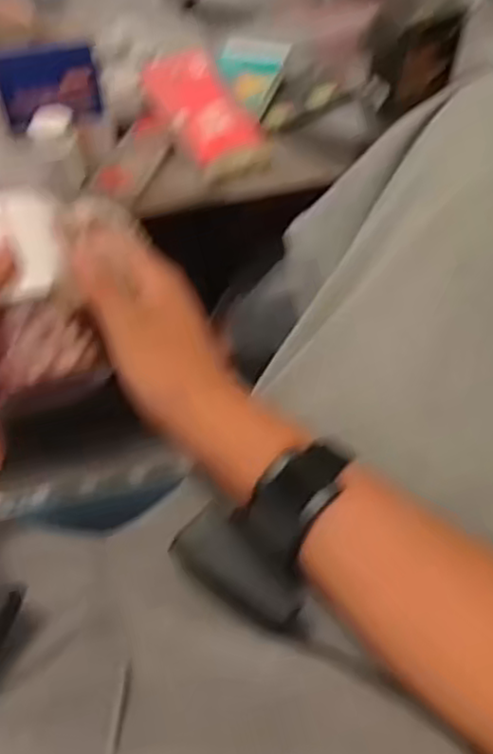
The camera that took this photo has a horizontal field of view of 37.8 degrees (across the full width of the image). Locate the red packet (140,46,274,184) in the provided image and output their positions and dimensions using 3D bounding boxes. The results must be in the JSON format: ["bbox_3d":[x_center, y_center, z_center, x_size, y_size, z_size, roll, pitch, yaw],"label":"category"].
[{"bbox_3d":[-0.041,-0.277,0.752,0.078,0.018,0.171,-26,73,-18],"label":"red packet"}]

